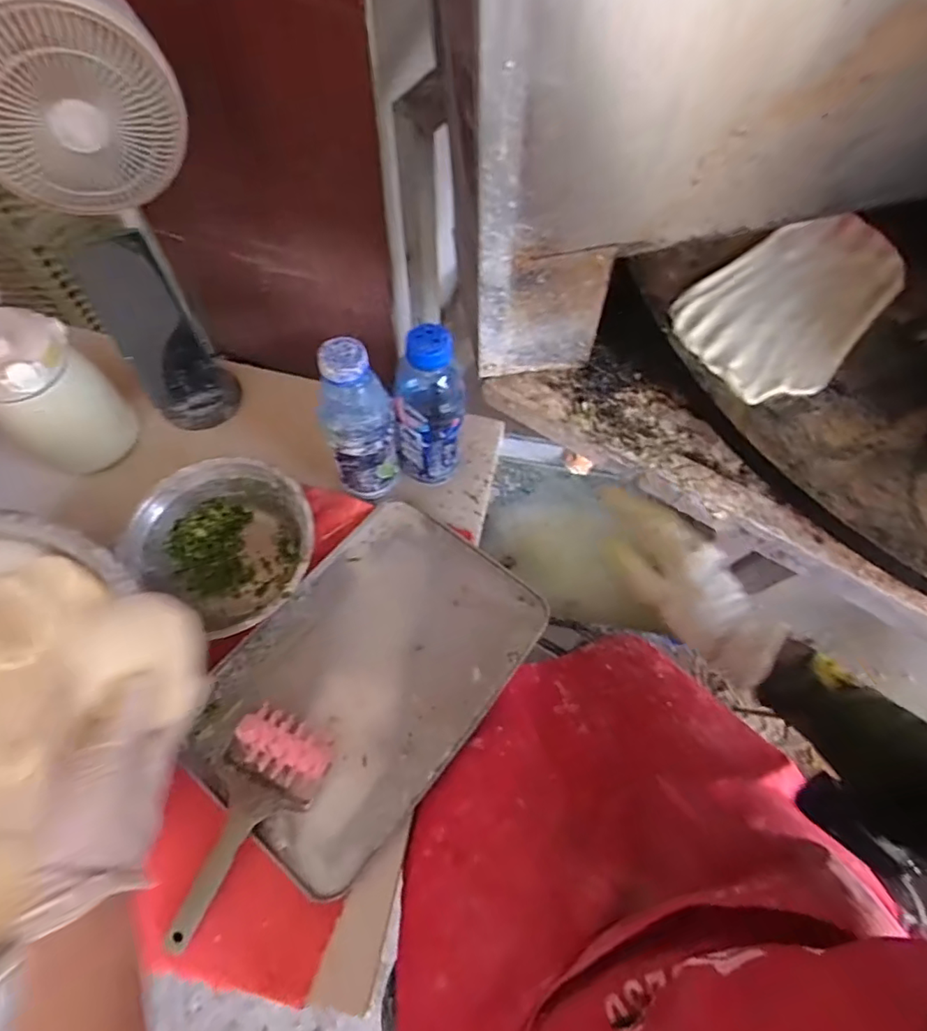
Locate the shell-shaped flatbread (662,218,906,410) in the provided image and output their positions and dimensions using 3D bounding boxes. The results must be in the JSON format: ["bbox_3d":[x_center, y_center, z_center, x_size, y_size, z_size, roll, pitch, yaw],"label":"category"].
[{"bbox_3d":[0.339,-0.217,0.556,0.237,0.053,0.146,-32,70,-16],"label":"shell-shaped flatbread"}]

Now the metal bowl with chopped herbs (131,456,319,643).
[{"bbox_3d":[-0.241,0.033,0.584,0.181,0.070,0.162,32,67,12],"label":"metal bowl with chopped herbs"}]

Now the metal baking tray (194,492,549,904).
[{"bbox_3d":[-0.095,0.155,0.559,0.232,0.037,0.337,36,68,14],"label":"metal baking tray"}]

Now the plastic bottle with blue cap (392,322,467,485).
[{"bbox_3d":[-0.033,-0.109,0.584,0.069,0.219,0.069,1,65,-2],"label":"plastic bottle with blue cap"}]

